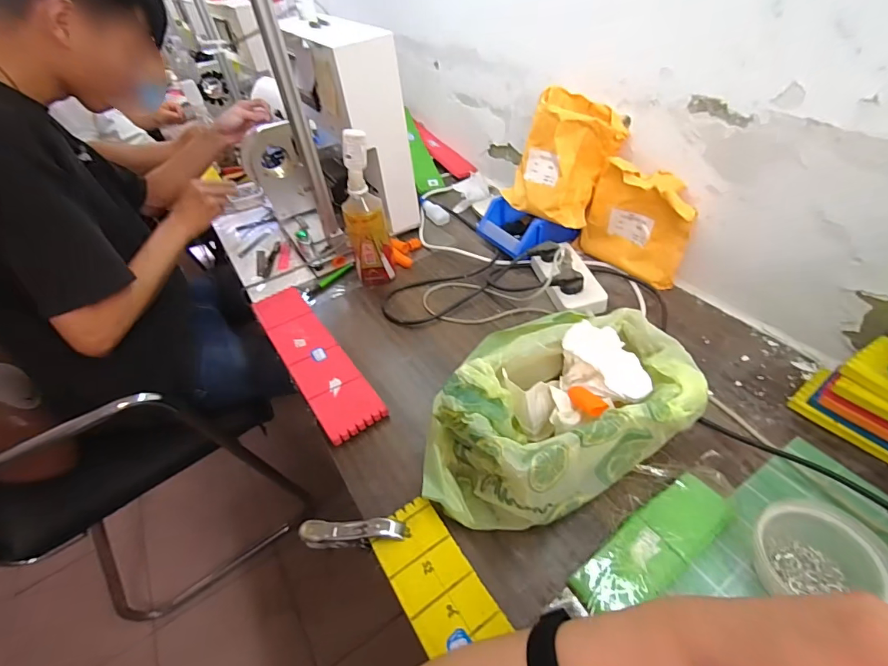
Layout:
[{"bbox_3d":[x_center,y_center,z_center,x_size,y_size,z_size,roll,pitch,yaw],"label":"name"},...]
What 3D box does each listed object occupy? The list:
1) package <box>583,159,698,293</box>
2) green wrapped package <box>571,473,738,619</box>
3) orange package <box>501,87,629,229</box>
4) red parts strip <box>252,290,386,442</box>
[{"bbox_3d":[0.308,-0.176,0.674,0.047,0.159,0.172,-30,49,-21],"label":"package"},{"bbox_3d":[0.208,0.209,0.413,0.179,0.019,0.059,-31,49,-21],"label":"green wrapped package"},{"bbox_3d":[0.195,-0.288,0.706,0.074,0.193,0.163,-19,46,-43],"label":"orange package"},{"bbox_3d":[-0.204,0.029,0.645,0.078,0.015,0.345,-30,49,-21],"label":"red parts strip"}]

